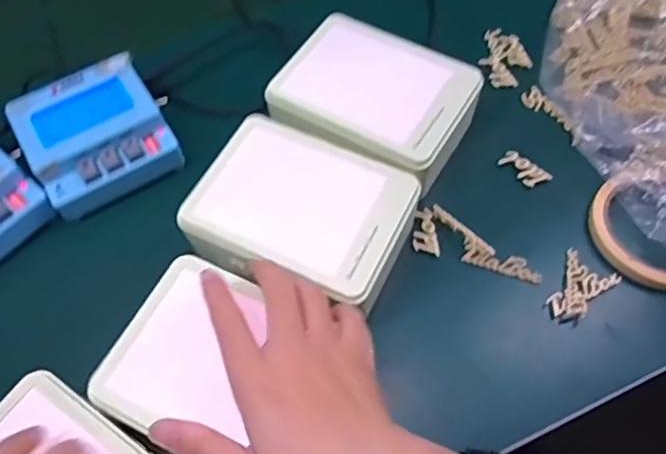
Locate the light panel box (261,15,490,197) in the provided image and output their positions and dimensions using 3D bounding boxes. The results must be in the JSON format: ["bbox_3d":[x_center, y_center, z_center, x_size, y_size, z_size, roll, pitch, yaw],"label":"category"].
[{"bbox_3d":[0.034,-0.095,0.448,0.150,0.047,0.111,27,64,18],"label":"light panel box"}]

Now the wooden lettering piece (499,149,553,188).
[{"bbox_3d":[0.149,-0.044,0.448,0.016,0.007,0.038,-40,65,-19],"label":"wooden lettering piece"}]

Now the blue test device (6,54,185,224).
[{"bbox_3d":[-0.185,-0.072,0.451,0.100,0.045,0.099,-31,62,-15],"label":"blue test device"}]

